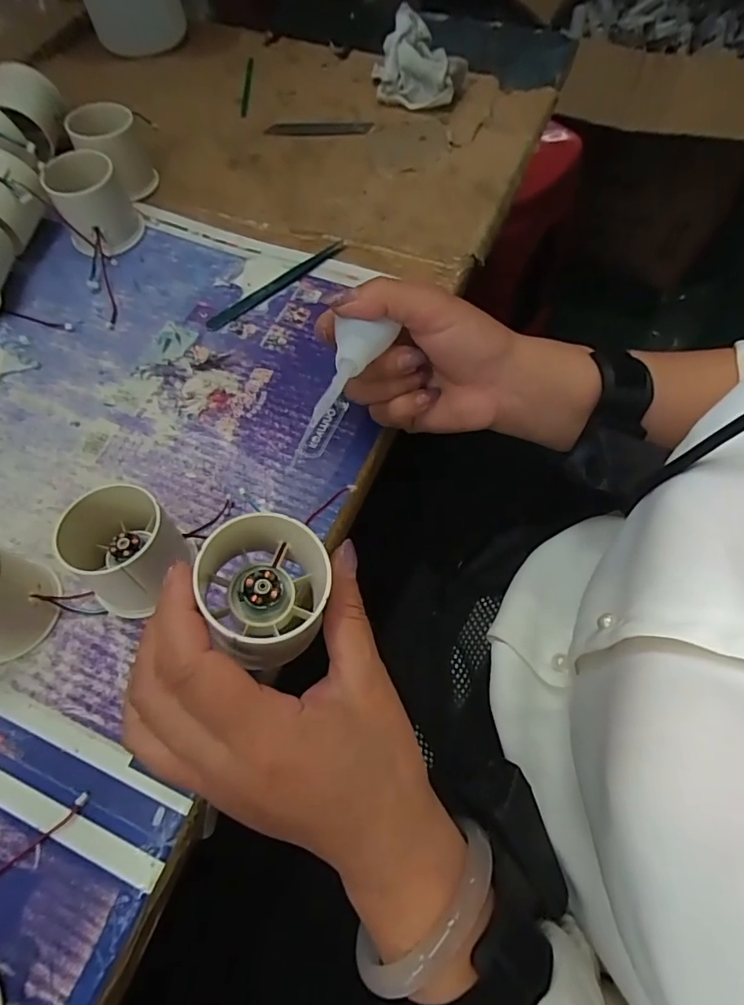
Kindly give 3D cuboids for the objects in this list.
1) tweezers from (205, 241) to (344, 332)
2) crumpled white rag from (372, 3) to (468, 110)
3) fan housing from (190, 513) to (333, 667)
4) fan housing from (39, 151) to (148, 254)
[{"bbox_3d":[-0.071,-0.165,0.390,0.124,0.007,0.012,-37,70,-17],"label":"tweezers"},{"bbox_3d":[0.045,-0.423,0.493,0.087,0.046,0.097,5,64,2],"label":"crumpled white rag"},{"bbox_3d":[-0.039,0.037,0.208,0.047,0.042,0.055,-16,65,-8],"label":"fan housing"},{"bbox_3d":[-0.208,-0.224,0.393,0.053,0.052,0.048,-27,67,-13],"label":"fan housing"}]

